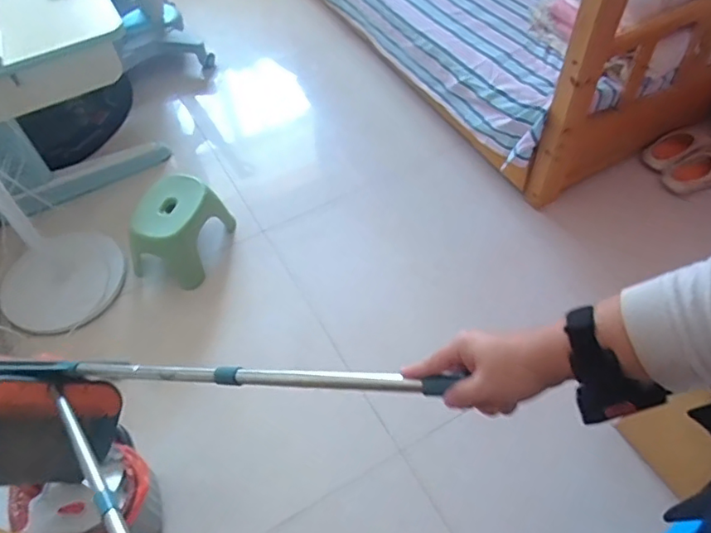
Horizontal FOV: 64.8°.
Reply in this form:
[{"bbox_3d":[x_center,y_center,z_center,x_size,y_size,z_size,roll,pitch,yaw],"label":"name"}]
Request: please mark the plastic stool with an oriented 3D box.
[{"bbox_3d":[-0.523,-0.114,1.683,0.215,0.235,0.289,16,56,14],"label":"plastic stool"}]

